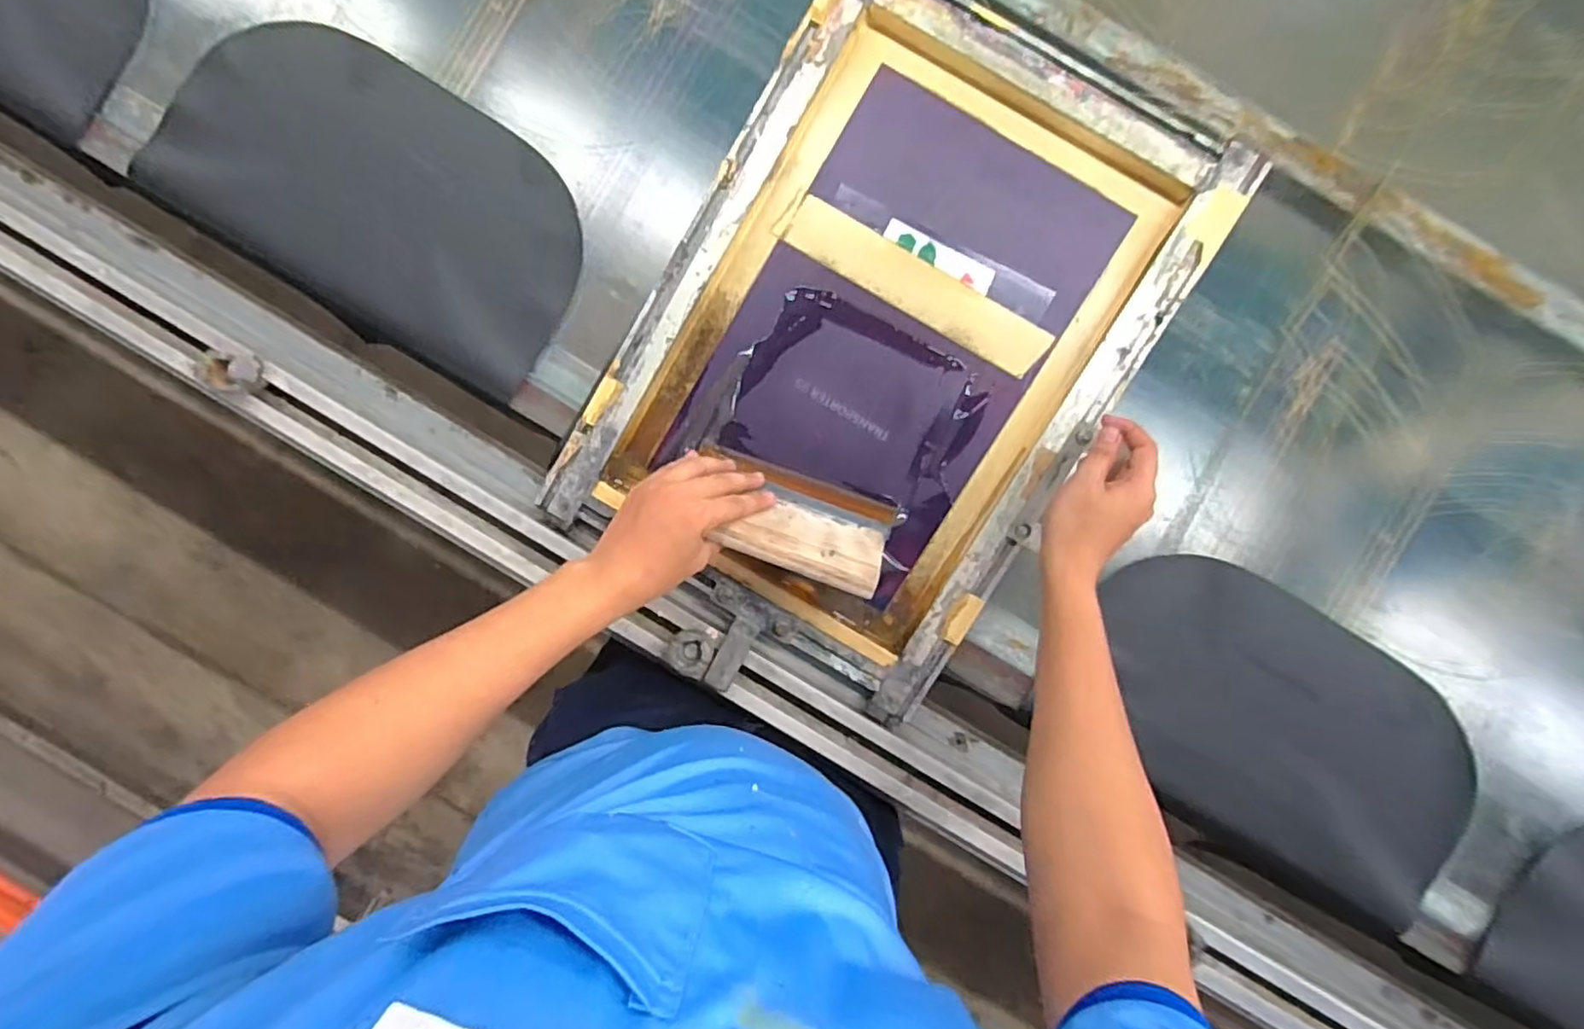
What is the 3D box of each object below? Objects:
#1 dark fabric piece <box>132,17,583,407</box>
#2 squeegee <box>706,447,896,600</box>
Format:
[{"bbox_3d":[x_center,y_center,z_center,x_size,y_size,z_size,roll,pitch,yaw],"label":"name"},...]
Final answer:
[{"bbox_3d":[-0.386,-0.300,0.643,0.407,0.010,0.230,34,89,-1],"label":"dark fabric piece"},{"bbox_3d":[0.005,0.005,0.582,0.144,0.136,0.028,16,124,-1],"label":"squeegee"}]

